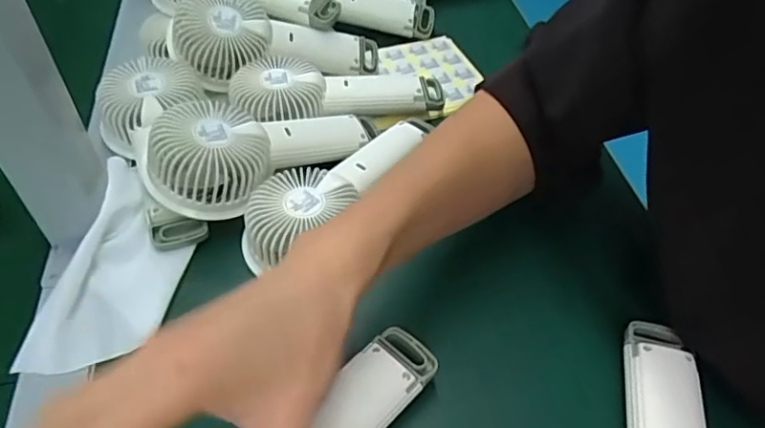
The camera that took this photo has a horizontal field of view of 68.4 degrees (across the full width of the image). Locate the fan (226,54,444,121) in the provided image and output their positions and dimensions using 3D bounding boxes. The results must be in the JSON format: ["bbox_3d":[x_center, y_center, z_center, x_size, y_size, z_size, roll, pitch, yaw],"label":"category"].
[{"bbox_3d":[-0.039,-0.110,0.493,0.180,0.034,0.072,-9,51,-11],"label":"fan"}]

